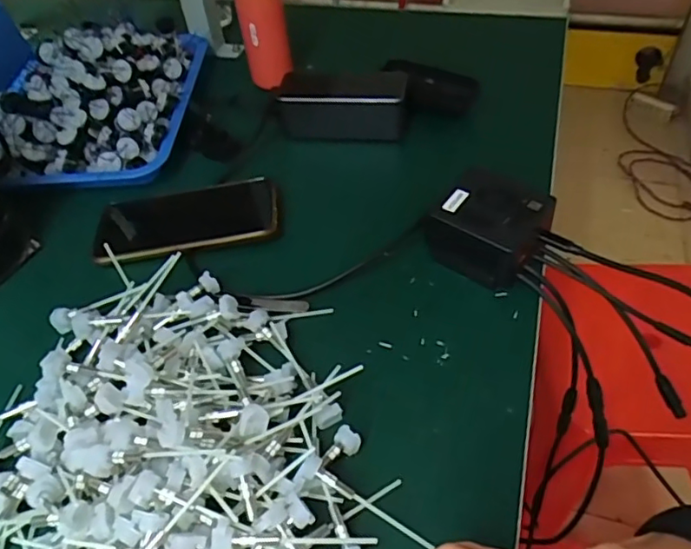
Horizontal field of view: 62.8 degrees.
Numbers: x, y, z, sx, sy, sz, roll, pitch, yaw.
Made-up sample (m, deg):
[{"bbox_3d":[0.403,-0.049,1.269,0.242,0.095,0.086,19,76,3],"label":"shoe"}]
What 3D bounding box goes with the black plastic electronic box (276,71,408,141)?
[{"bbox_3d":[-0.004,-0.175,0.583,0.133,0.047,0.050,4,49,9],"label":"black plastic electronic box"}]

